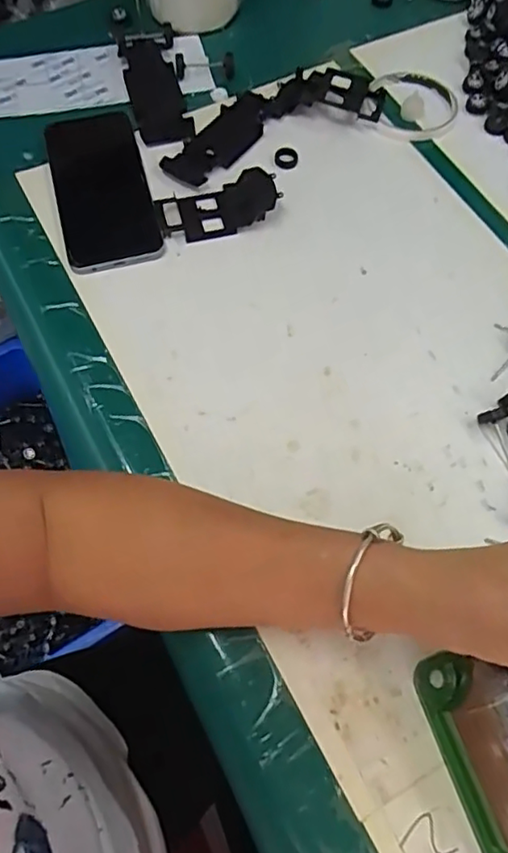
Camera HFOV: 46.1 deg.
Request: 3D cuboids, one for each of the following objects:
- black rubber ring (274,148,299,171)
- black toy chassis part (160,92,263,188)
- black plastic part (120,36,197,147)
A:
[{"bbox_3d":[0.027,-0.227,0.510,0.020,0.009,0.021,0,66,0],"label":"black rubber ring"},{"bbox_3d":[-0.027,-0.248,0.519,0.051,0.006,0.113,35,71,15],"label":"black toy chassis part"},{"bbox_3d":[-0.091,-0.307,0.542,0.047,0.015,0.140,-15,66,-6],"label":"black plastic part"}]

